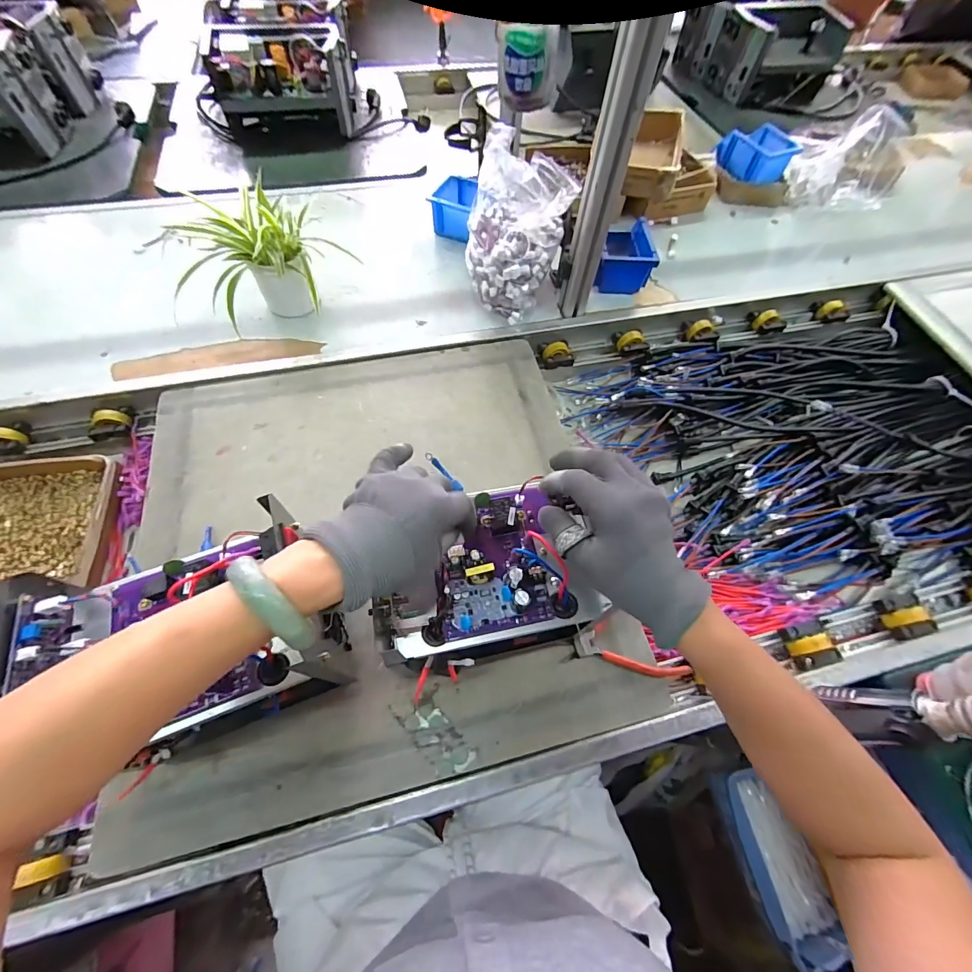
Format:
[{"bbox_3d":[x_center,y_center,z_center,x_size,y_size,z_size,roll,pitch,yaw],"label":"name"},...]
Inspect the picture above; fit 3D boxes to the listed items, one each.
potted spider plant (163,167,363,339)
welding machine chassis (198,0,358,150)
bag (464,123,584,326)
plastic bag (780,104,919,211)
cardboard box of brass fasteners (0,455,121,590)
[{"bbox_3d":[-0.368,-0.359,0.682,0.215,0.159,0.201,13,64,3],"label":"potted spider plant"},{"bbox_3d":[-0.474,-1.032,1.031,0.278,0.158,0.402,-6,62,-6],"label":"welding machine chassis"},{"bbox_3d":[0.039,-0.408,0.698,0.161,0.206,0.146,29,64,12],"label":"bag"},{"bbox_3d":[0.805,-0.719,0.929,0.210,0.184,0.183,35,66,15],"label":"plastic bag"},{"bbox_3d":[-0.647,0.062,0.593,0.211,0.040,0.219,-6,62,-6],"label":"cardboard box of brass fasteners"}]

